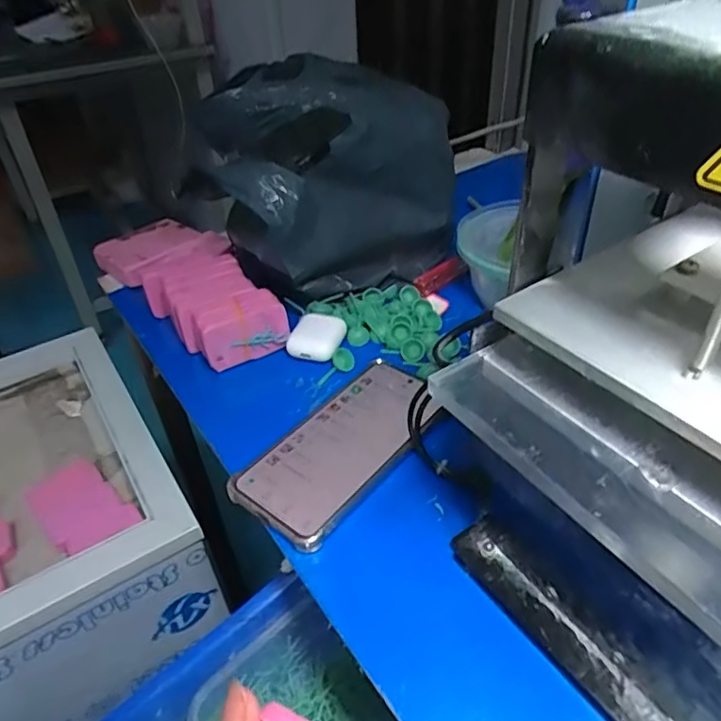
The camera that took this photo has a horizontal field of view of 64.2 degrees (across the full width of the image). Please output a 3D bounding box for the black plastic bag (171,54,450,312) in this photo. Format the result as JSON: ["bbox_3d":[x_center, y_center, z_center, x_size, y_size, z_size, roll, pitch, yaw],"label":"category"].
[{"bbox_3d":[-0.037,-0.167,0.538,0.231,0.164,0.178,-34,48,-32],"label":"black plastic bag"}]

